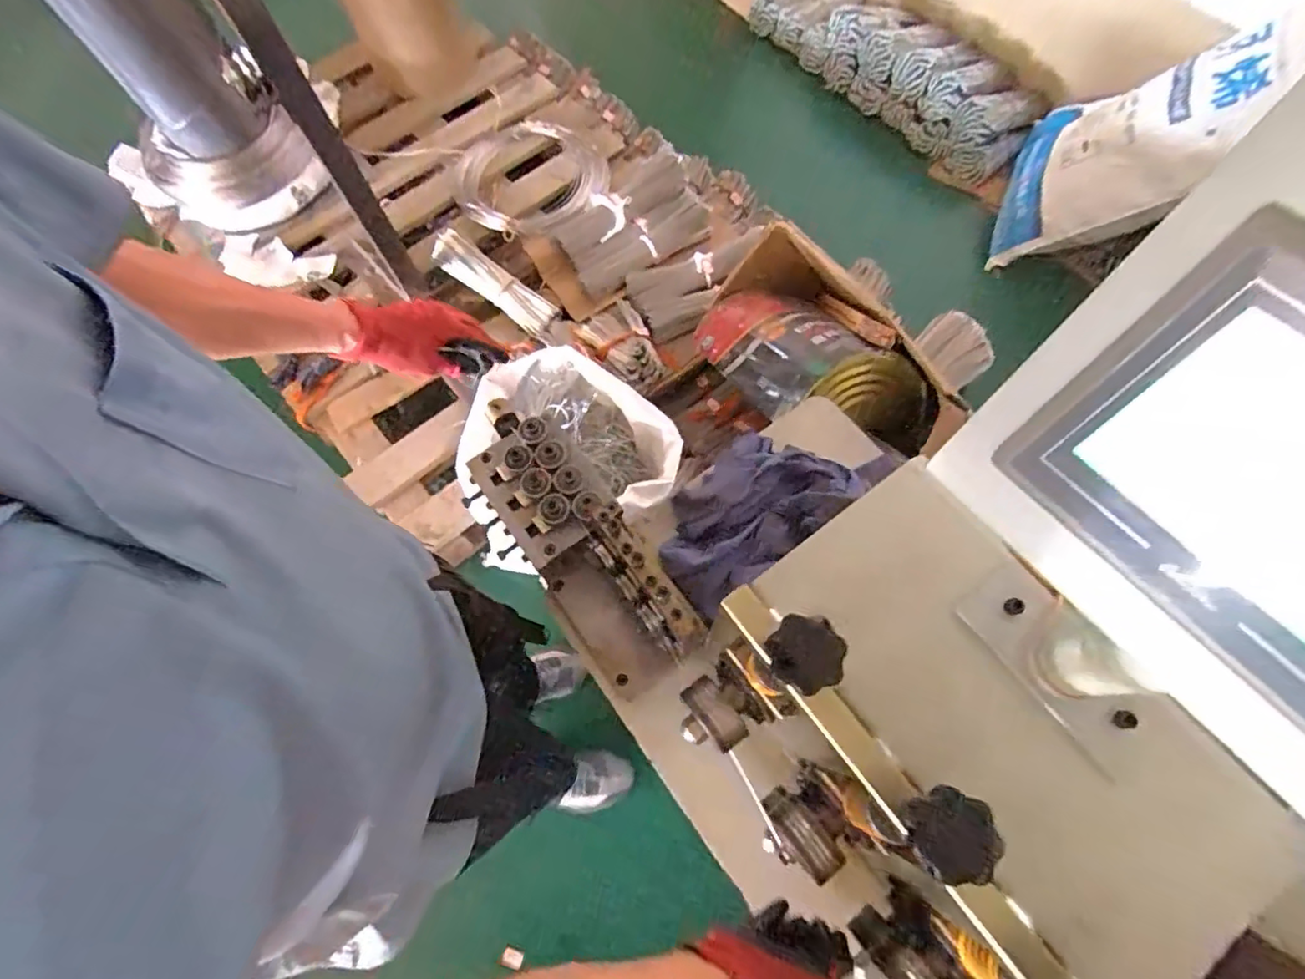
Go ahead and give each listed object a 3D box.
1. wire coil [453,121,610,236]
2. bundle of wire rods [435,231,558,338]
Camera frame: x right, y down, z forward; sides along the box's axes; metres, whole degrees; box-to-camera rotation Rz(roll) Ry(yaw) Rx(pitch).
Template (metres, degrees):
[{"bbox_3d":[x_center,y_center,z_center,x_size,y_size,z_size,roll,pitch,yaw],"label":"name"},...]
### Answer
[{"bbox_3d":[-0.316,-0.813,1.502,0.386,0.065,0.410,-1,69,2],"label":"wire coil"},{"bbox_3d":[-0.360,-0.466,1.333,0.315,0.036,0.086,37,74,1],"label":"bundle of wire rods"}]

